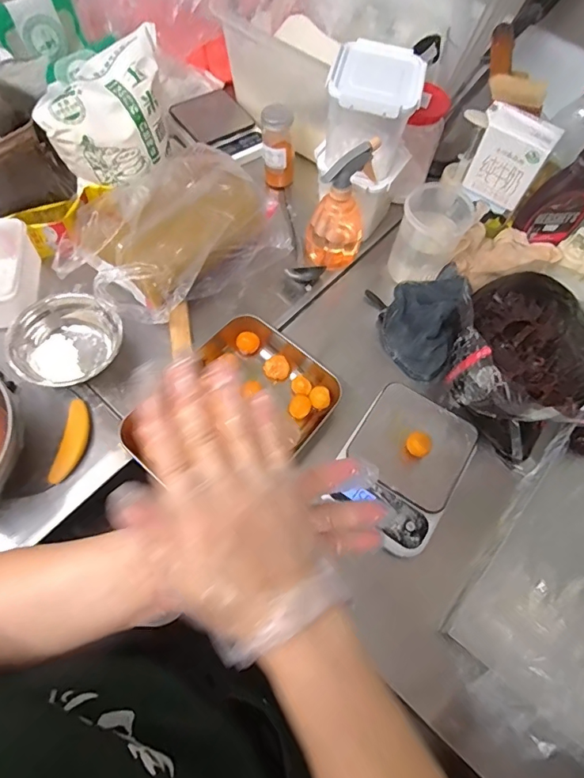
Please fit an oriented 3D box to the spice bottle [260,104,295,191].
[{"bbox_3d":[-0.023,-0.403,0.767,0.054,0.119,0.042,2,63,-1],"label":"spice bottle"}]

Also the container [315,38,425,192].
[{"bbox_3d":[0.105,-0.371,0.632,0.121,0.127,0.125,11,63,4],"label":"container"}]

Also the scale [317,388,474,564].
[{"bbox_3d":[0.144,0.098,0.597,0.144,0.036,0.190,31,66,13],"label":"scale"}]

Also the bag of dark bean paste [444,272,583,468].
[{"bbox_3d":[0.305,-0.037,0.620,0.178,0.135,0.193,34,67,15],"label":"bag of dark bean paste"}]

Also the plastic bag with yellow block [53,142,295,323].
[{"bbox_3d":[-0.179,-0.240,0.693,0.318,0.100,0.210,-38,70,-19],"label":"plastic bag with yellow block"}]

